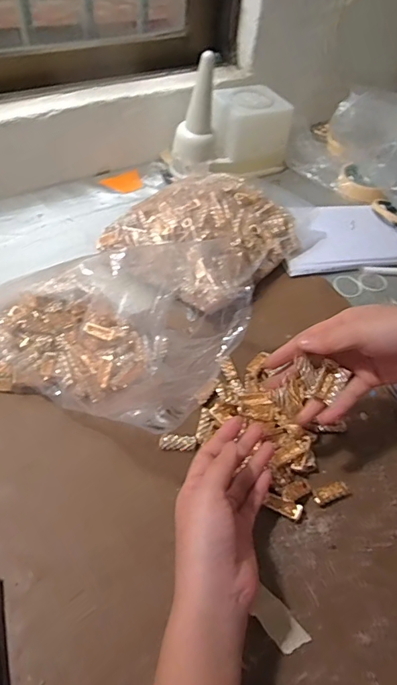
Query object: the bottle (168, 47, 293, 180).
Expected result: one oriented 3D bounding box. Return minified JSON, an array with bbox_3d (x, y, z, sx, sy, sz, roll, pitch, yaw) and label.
[{"bbox_3d":[0.054,-0.369,0.775,0.195,0.153,0.088,-14,53,-17],"label":"bottle"}]

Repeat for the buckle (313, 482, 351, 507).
[{"bbox_3d":[0.130,0.147,0.455,0.036,0.005,0.016,-14,53,-18],"label":"buckle"}]

